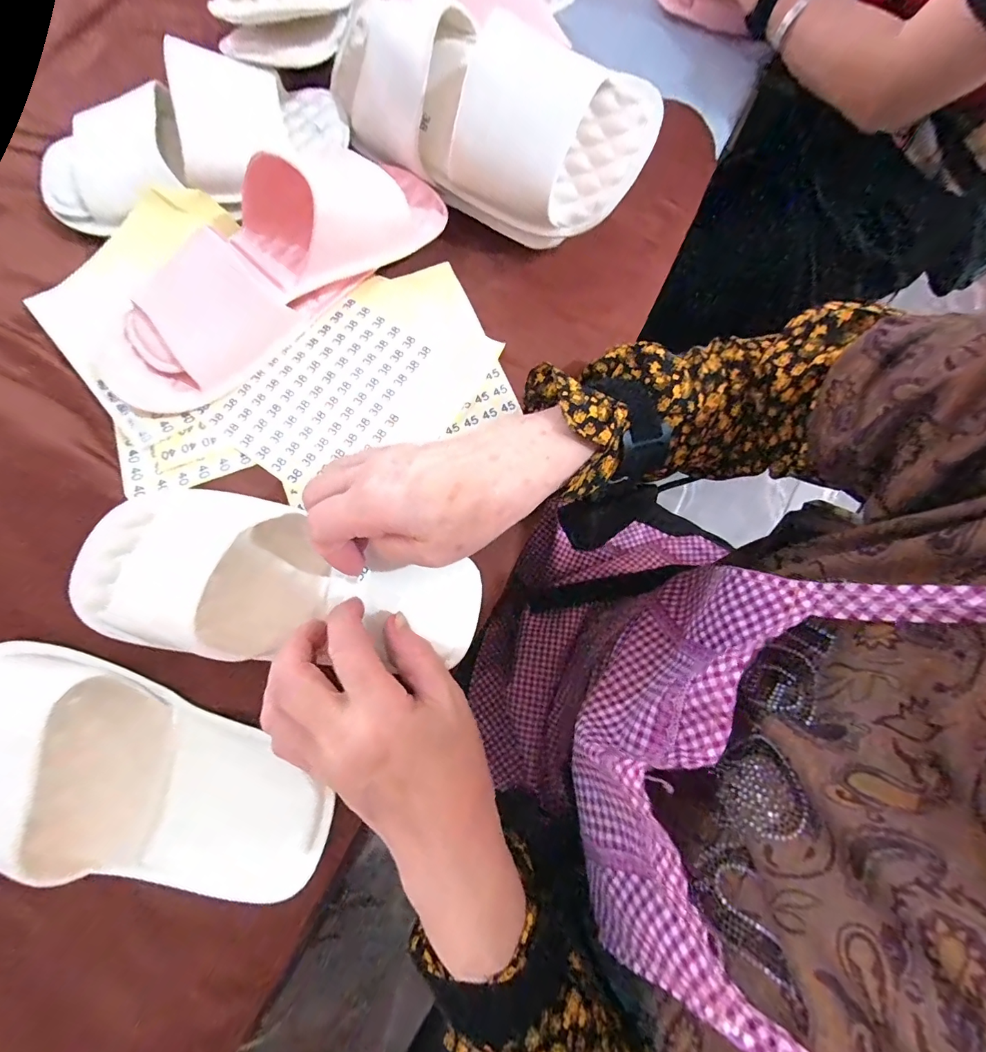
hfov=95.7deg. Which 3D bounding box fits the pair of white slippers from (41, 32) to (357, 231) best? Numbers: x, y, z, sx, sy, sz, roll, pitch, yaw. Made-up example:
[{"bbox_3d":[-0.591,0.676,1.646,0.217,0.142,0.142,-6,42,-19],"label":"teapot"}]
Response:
[{"bbox_3d":[-0.225,-0.284,0.332,0.227,0.057,0.092,-19,75,-8],"label":"pair of white slippers"}]

